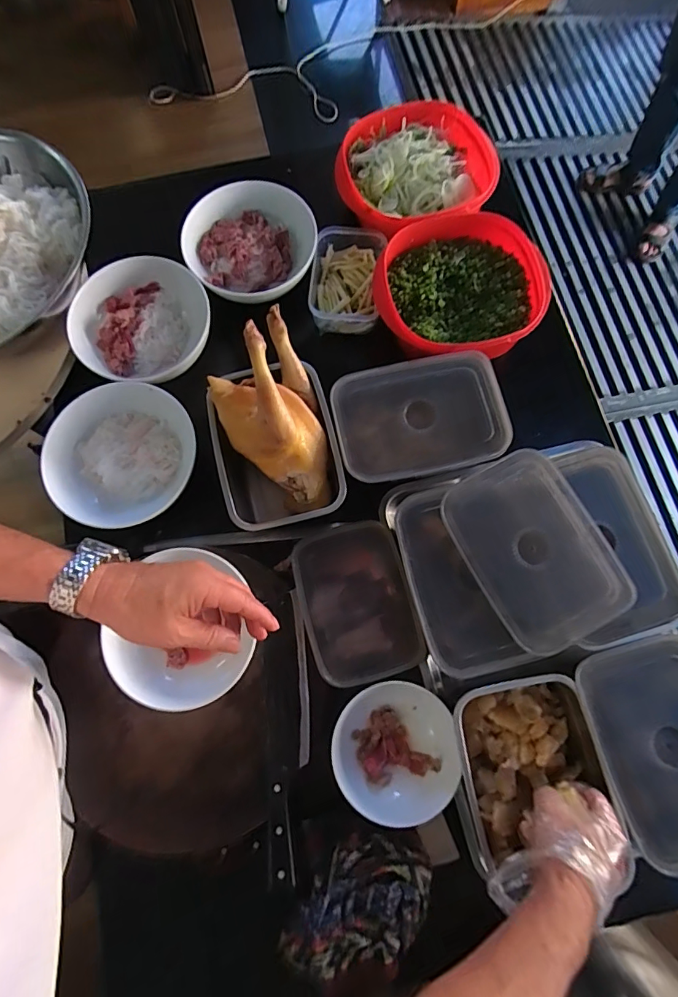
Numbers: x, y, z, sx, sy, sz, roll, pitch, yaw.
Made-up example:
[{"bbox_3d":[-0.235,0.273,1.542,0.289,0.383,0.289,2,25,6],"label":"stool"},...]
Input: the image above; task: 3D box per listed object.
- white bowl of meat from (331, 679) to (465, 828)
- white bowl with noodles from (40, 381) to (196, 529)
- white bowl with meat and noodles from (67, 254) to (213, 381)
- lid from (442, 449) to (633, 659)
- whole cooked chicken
[{"bbox_3d":[0.068,0.295,0.546,0.149,0.049,0.143,0,76,1],"label":"white bowl of meat"},{"bbox_3d":[-0.296,-0.057,0.638,0.189,0.065,0.200,26,78,7],"label":"white bowl with noodles"},{"bbox_3d":[-0.294,-0.248,0.688,0.196,0.085,0.186,0,76,1],"label":"white bowl with meat and noodles"},{"bbox_3d":[0.229,0.057,0.530,0.150,0.020,0.210,-28,77,-6],"label":"lid"},{"bbox_3d":[-0.082,-0.109,0.571,0.129,0.157,0.211,-29,77,-6],"label":"whole cooked chicken"}]

